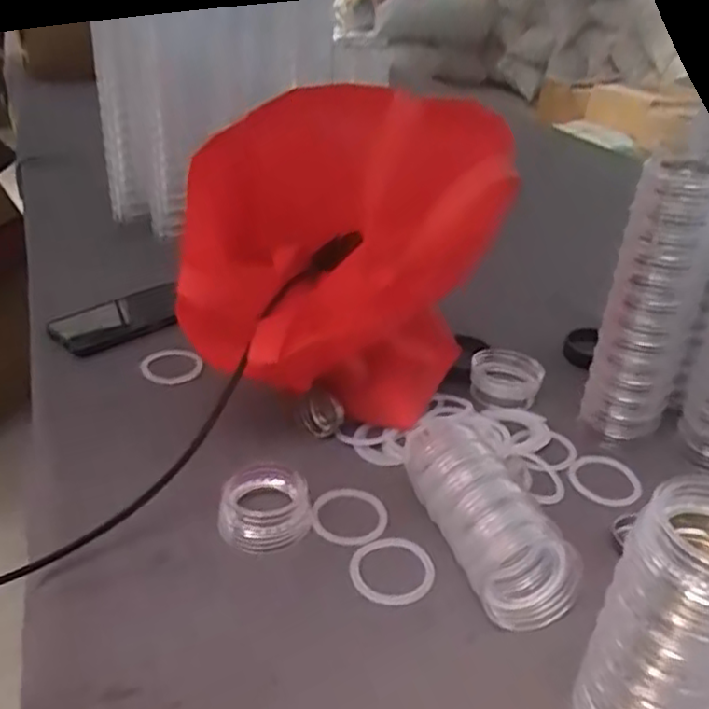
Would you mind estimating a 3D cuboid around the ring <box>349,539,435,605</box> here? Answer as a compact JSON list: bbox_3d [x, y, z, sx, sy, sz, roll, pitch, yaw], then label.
[{"bbox_3d":[0.026,0.150,0.490,0.058,0.004,0.056,2,31,-1],"label":"ring"}]

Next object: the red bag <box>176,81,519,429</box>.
[{"bbox_3d":[-0.007,-0.060,0.578,0.235,0.265,0.175,2,31,-3],"label":"red bag"}]

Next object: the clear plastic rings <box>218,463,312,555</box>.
[{"bbox_3d":[-0.066,0.113,0.523,0.065,0.027,0.063,1,31,-5],"label":"clear plastic rings"}]

